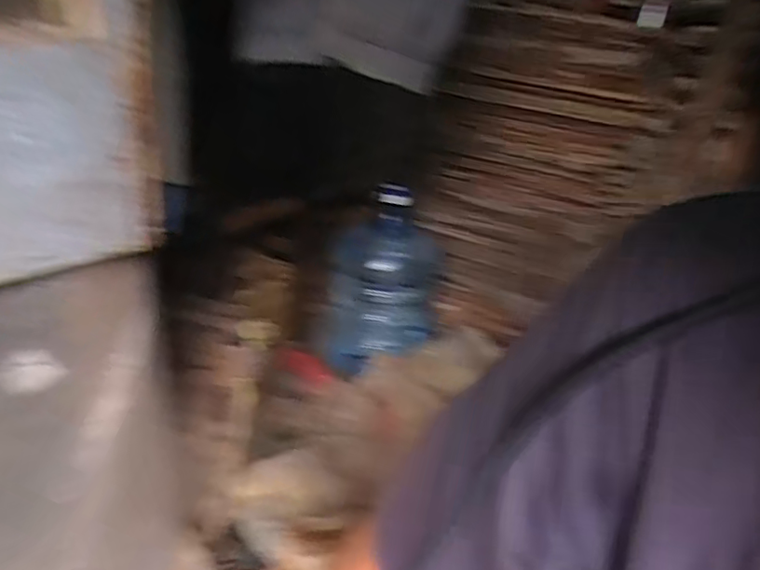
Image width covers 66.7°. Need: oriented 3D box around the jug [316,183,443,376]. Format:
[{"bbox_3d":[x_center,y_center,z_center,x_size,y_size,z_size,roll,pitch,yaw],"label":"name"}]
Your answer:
[{"bbox_3d":[0.008,-0.037,1.452,0.281,0.410,0.298,7,26,4],"label":"jug"}]

